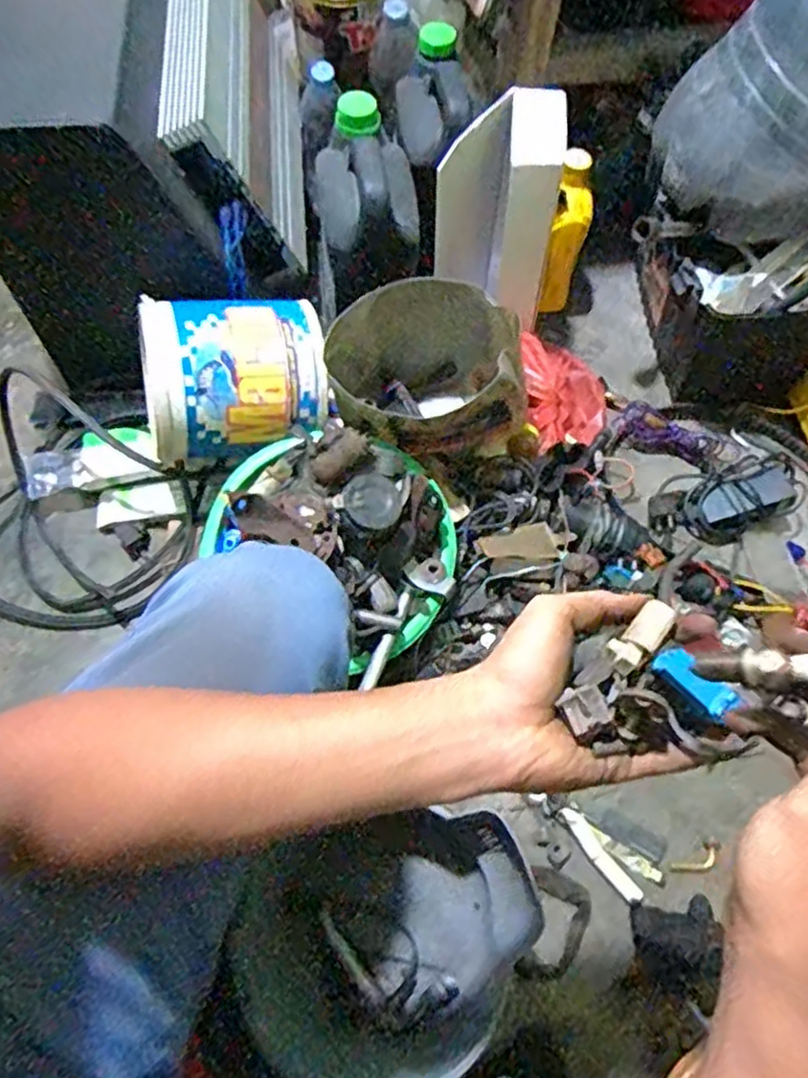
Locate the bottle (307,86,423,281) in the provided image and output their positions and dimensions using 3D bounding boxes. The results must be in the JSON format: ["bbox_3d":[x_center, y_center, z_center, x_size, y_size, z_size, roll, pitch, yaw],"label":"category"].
[{"bbox_3d":[-0.044,-0.404,0.835,0.107,0.115,0.175,-11,65,-7],"label":"bottle"}]

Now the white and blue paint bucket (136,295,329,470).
[{"bbox_3d":[-0.198,-0.175,0.839,0.212,0.168,0.154,-7,64,-6],"label":"white and blue paint bucket"}]

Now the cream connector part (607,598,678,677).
[{"bbox_3d":[0.127,0.052,0.381,0.018,0.010,0.045,42,77,17],"label":"cream connector part"}]

